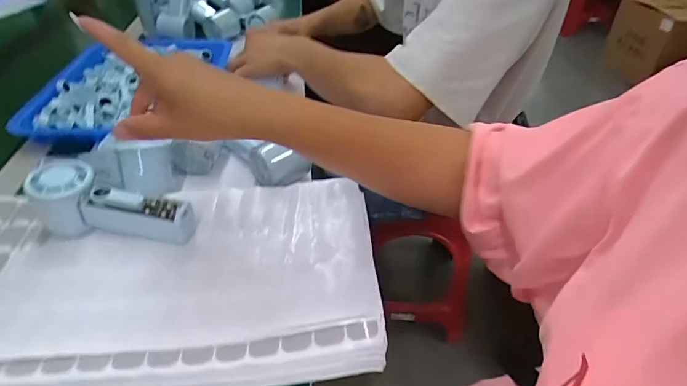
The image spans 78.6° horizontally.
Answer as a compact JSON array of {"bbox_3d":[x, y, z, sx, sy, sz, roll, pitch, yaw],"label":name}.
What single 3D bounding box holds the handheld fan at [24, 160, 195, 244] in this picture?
[{"bbox_3d":[-0.226,0.017,0.411,0.155,0.058,0.060,12,43,9],"label":"handheld fan"}]

